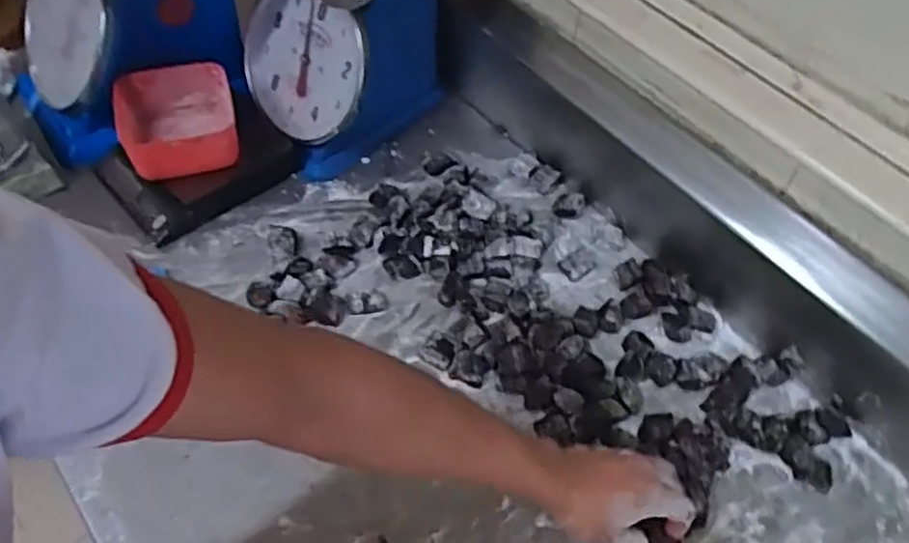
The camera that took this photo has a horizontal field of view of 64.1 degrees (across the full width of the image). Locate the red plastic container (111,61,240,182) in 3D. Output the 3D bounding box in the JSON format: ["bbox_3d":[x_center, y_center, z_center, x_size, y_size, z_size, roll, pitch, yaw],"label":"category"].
[{"bbox_3d":[-0.333,-0.173,0.866,0.136,0.068,0.134,-12,55,-12],"label":"red plastic container"}]

